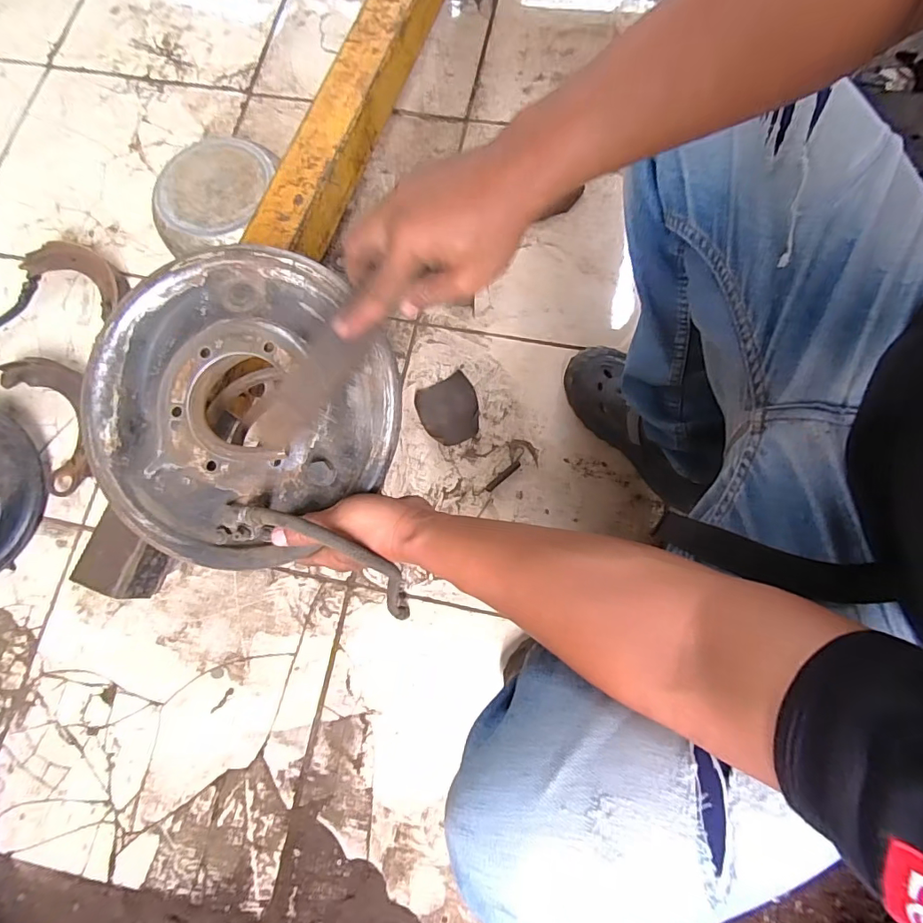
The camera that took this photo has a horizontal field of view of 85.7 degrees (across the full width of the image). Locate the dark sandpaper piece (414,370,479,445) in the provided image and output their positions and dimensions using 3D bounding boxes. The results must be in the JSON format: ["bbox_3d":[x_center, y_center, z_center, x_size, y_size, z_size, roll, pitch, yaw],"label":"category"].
[{"bbox_3d":[-0.018,-0.076,0.740,0.087,0.009,0.099,-24,78,-5],"label":"dark sandpaper piece"}]

